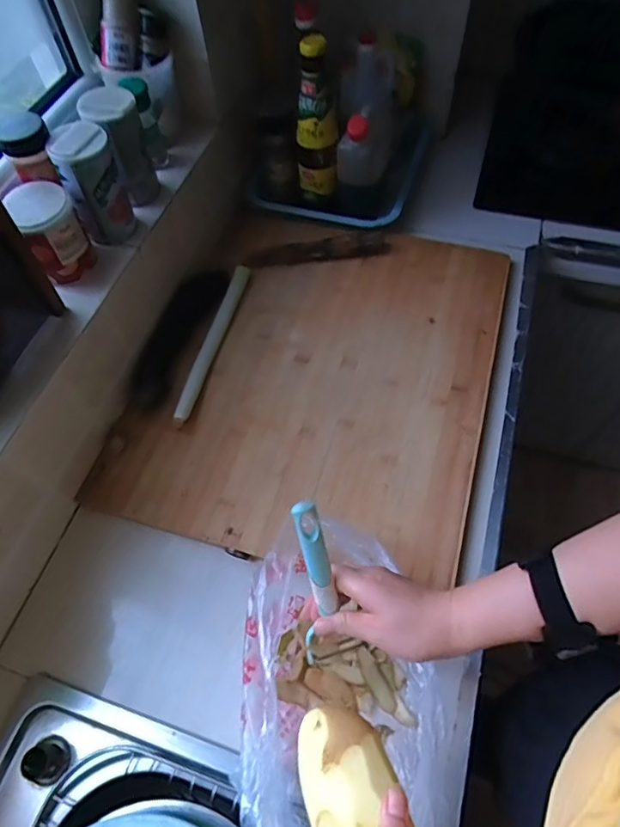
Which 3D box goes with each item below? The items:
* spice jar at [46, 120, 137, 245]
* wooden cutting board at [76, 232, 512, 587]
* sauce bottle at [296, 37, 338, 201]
[{"bbox_3d":[-0.253,-0.269,0.611,0.063,0.115,0.061,-2,60,3],"label":"spice jar"},{"bbox_3d":[0.021,-0.071,0.723,0.442,0.034,0.549,16,62,10],"label":"wooden cutting board"},{"bbox_3d":[0.010,-0.438,0.782,0.060,0.208,0.066,-1,60,1],"label":"sauce bottle"}]

